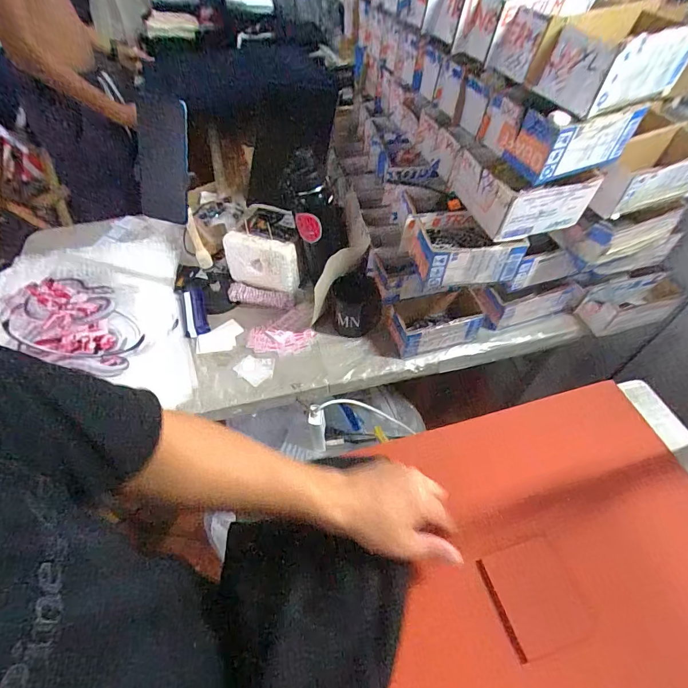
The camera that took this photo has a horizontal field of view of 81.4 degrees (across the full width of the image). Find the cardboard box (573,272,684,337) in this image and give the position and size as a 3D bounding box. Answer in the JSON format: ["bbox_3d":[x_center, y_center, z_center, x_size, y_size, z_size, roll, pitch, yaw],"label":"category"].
[{"bbox_3d":[0.543,-0.077,0.766,0.172,0.078,0.086,-8,54,-6],"label":"cardboard box"}]

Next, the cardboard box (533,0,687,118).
[{"bbox_3d":[0.332,-0.344,0.479,0.171,0.074,0.087,-22,57,-16],"label":"cardboard box"}]

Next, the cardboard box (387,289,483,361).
[{"bbox_3d":[0.177,-0.044,0.758,0.183,0.077,0.092,-13,54,-10],"label":"cardboard box"}]

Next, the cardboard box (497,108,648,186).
[{"bbox_3d":[0.298,-0.282,0.533,0.146,0.072,0.087,-23,57,-16],"label":"cardboard box"}]

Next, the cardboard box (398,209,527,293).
[{"bbox_3d":[0.183,-0.147,0.630,0.164,0.073,0.094,-6,54,-5],"label":"cardboard box"}]

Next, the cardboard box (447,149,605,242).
[{"bbox_3d":[0.262,-0.235,0.601,0.153,0.078,0.135,-18,56,-13],"label":"cardboard box"}]

